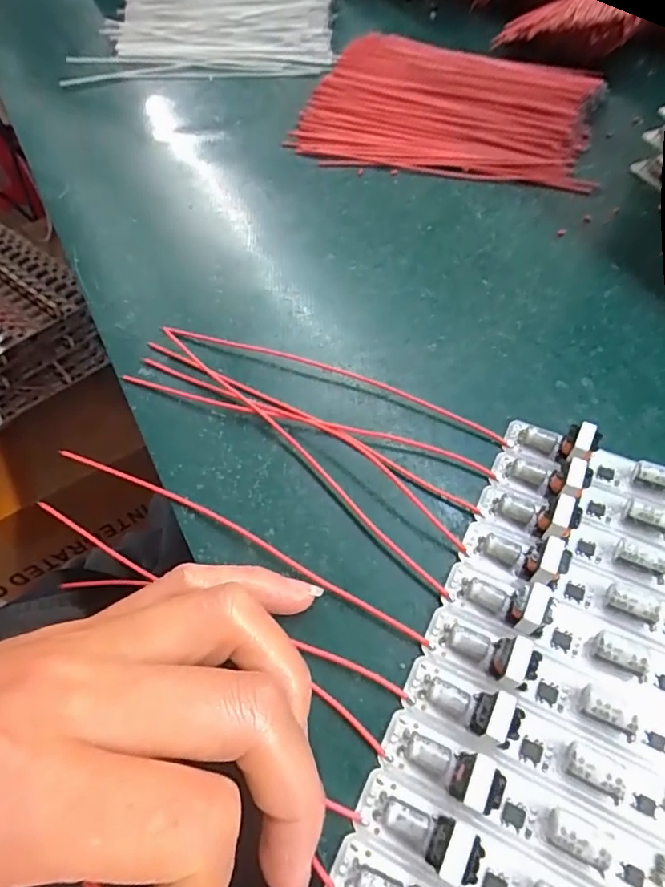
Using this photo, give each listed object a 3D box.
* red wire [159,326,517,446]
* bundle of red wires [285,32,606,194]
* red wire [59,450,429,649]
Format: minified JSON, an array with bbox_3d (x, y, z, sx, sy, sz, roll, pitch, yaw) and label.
[{"bbox_3d":[-0.003,-0.025,0.207,0.138,0.006,0.009,19,61,15],"label":"red wire"},{"bbox_3d":[0.065,-0.195,0.306,0.154,0.016,0.121,18,59,14],"label":"bundle of red wires"},{"bbox_3d":[-0.035,0.028,0.173,0.142,0.004,0.006,24,61,17],"label":"red wire"}]

